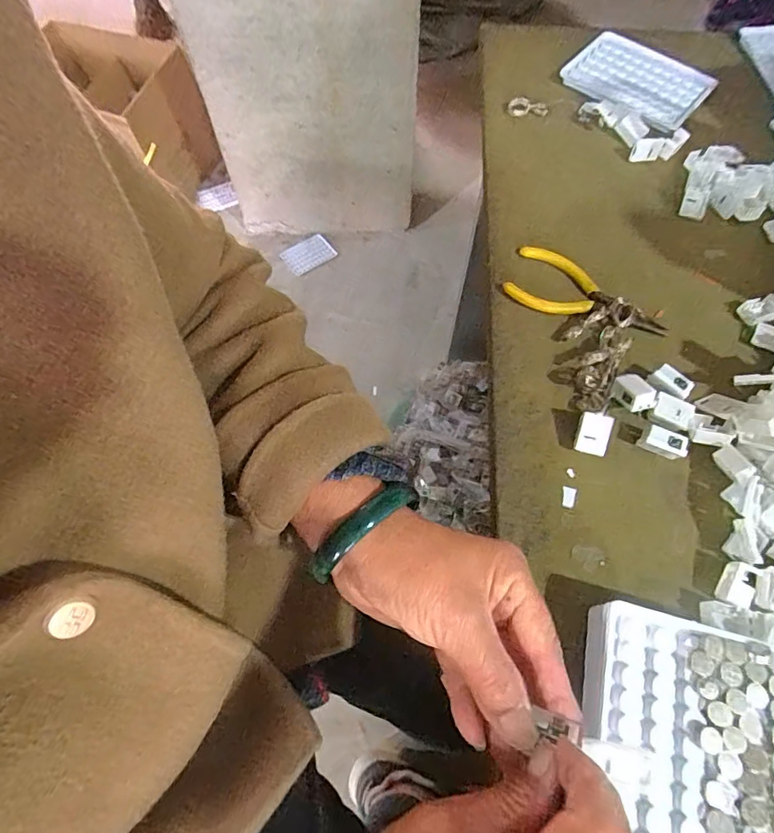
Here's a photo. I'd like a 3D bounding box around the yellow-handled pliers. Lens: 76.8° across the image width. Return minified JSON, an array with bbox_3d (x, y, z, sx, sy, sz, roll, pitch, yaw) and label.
[{"bbox_3d":[0.157,-0.094,0.384,0.122,0.010,0.052,25,69,13],"label":"yellow-handled pliers"}]

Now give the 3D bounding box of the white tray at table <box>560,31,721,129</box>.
[{"bbox_3d":[0.243,-0.330,0.483,0.125,0.016,0.098,37,72,17],"label":"white tray at table"}]

